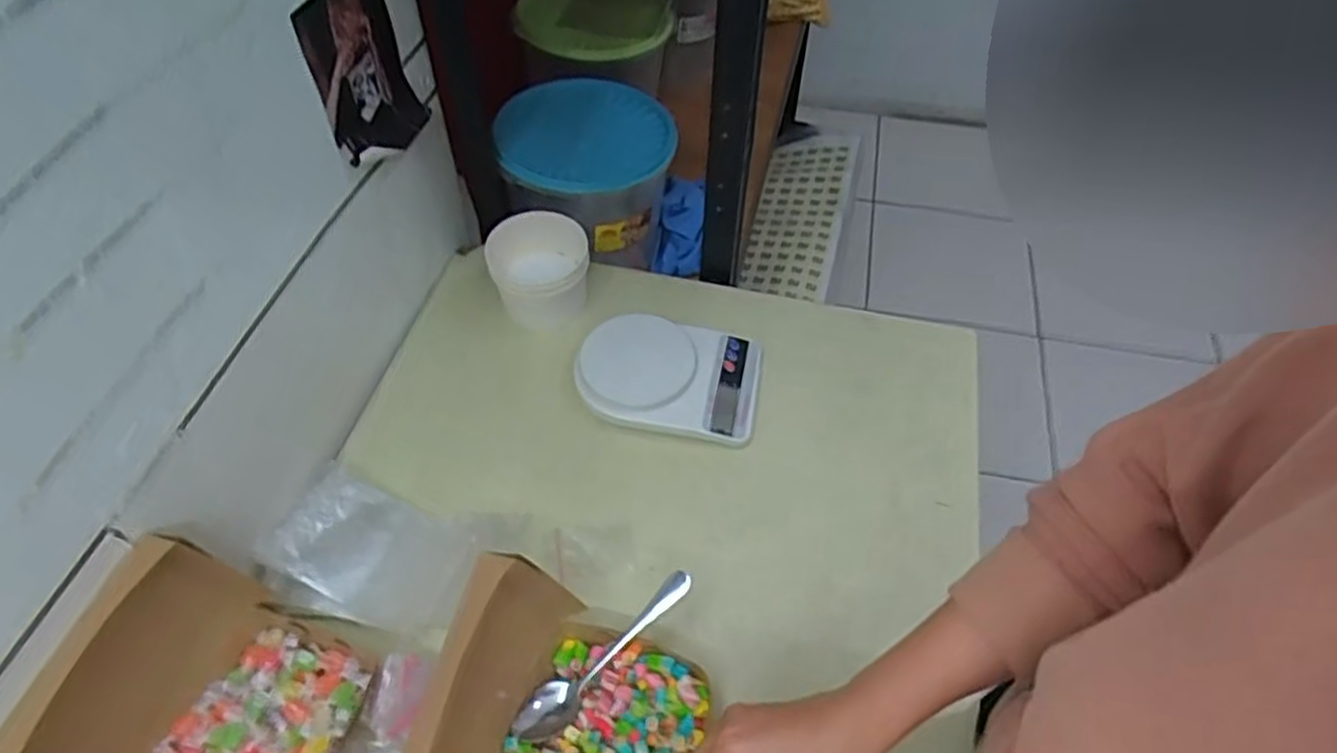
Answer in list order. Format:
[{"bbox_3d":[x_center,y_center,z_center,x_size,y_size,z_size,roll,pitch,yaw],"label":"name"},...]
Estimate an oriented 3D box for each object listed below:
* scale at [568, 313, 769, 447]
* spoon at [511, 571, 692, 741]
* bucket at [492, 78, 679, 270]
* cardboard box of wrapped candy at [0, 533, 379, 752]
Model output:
[{"bbox_3d":[0.001,-0.003,0.774,0.177,0.032,0.125,8,55,5],"label":"scale"},{"bbox_3d":[-0.049,0.208,0.582,0.030,0.037,0.162,38,61,24],"label":"spoon"},{"bbox_3d":[-0.099,-0.239,0.930,0.190,0.161,0.203,0,55,-1],"label":"bucket"},{"bbox_3d":[-0.319,0.231,0.519,0.160,0.137,0.196,12,56,8],"label":"cardboard box of wrapped candy"}]

